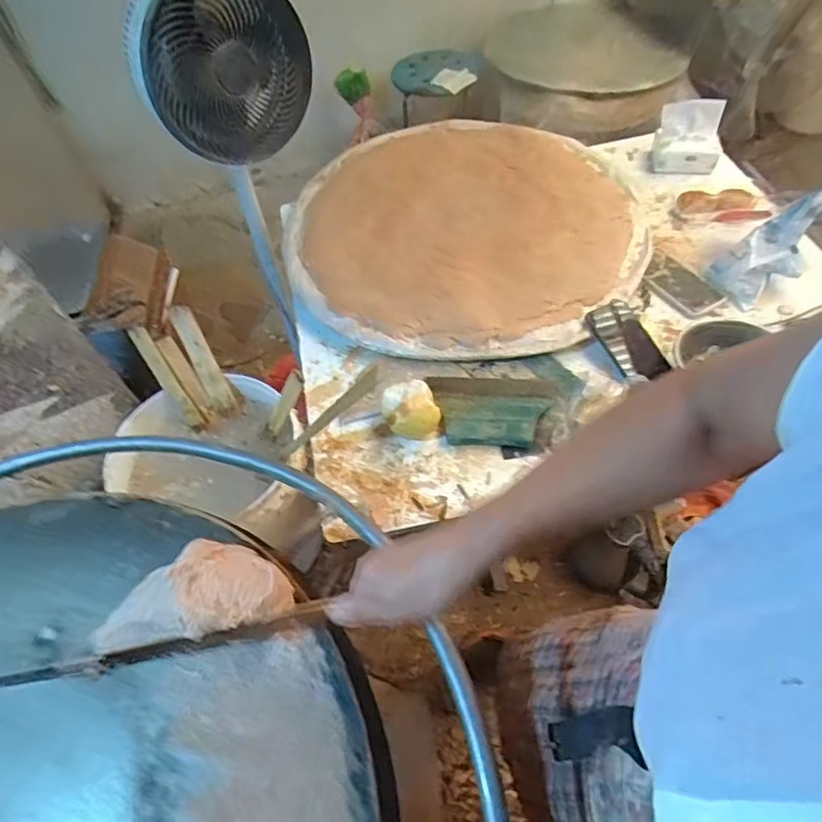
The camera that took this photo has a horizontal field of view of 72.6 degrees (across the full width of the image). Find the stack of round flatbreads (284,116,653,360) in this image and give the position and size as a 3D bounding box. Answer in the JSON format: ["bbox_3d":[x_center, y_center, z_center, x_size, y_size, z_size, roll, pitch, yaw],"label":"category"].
[{"bbox_3d":[0.095,-0.362,1.062,0.669,0.040,0.653,4,55,8],"label":"stack of round flatbreads"}]

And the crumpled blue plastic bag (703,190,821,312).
[{"bbox_3d":[0.600,-0.272,0.929,0.208,0.061,0.106,-49,58,12],"label":"crumpled blue plastic bag"}]

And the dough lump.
[{"bbox_3d":[-0.191,0.162,0.483,0.162,0.068,0.083,-17,55,-5],"label":"dough lump"}]

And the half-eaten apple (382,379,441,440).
[{"bbox_3d":[-0.001,0.001,0.821,0.072,0.066,0.088,-18,55,-6],"label":"half-eaten apple"}]

